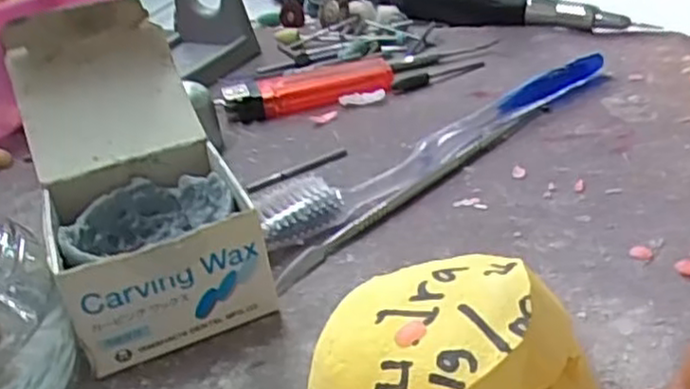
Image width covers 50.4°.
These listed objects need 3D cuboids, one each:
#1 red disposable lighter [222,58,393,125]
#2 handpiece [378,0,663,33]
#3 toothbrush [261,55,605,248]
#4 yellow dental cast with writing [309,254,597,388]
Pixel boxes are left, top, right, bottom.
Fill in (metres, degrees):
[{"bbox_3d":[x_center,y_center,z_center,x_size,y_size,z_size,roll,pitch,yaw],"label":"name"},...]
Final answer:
[{"bbox_3d":[-0.017,-0.051,0.346,0.080,0.011,0.028,-14,31,-10],"label":"red disposable lighter"},{"bbox_3d":[0.084,-0.106,0.405,0.154,0.025,0.024,11,35,28],"label":"handpiece"},{"bbox_3d":[0.041,-0.024,0.287,0.179,0.012,0.021,-30,37,-32],"label":"toothbrush"},{"bbox_3d":[0.020,0.041,0.158,0.056,0.036,0.051,-6,31,3],"label":"yellow dental cast with writing"}]

